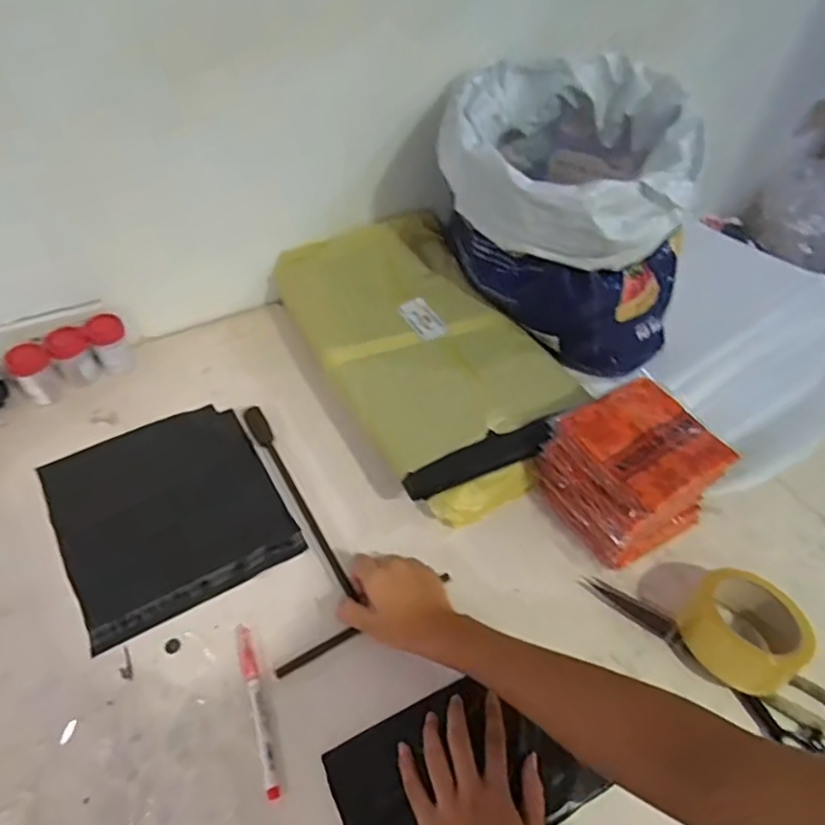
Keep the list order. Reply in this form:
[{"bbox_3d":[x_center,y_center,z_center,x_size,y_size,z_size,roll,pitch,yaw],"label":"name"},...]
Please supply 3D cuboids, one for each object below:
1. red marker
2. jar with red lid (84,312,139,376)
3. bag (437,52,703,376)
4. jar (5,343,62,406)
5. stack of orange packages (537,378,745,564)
[{"bbox_3d":[-0.133,0.252,0.516,0.015,0.010,0.145,-14,54,-17],"label":"red marker"},{"bbox_3d":[-0.373,-0.085,0.737,0.042,0.063,0.040,3,51,-3],"label":"jar with red lid"},{"bbox_3d":[0.194,-0.277,0.778,0.314,0.252,0.339,6,51,-1],"label":"bag"},{"bbox_3d":[-0.438,-0.045,0.695,0.041,0.066,0.037,-32,61,-28],"label":"jar"},{"bbox_3d":[0.230,0.065,0.642,0.132,0.130,0.139,-25,57,-24],"label":"stack of orange packages"}]

